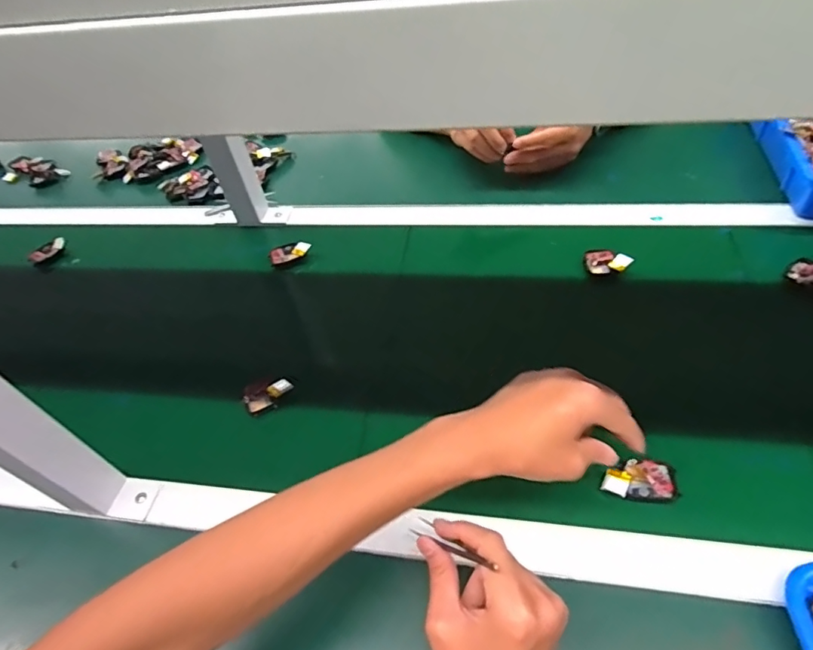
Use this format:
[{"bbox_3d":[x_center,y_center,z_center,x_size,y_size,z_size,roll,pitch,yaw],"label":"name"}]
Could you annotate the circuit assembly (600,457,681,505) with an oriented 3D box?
[{"bbox_3d":[0.203,0.136,0.441,0.062,0.012,0.035,-2,49,5],"label":"circuit assembly"}]

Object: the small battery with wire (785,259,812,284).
[{"bbox_3d":[0.459,-0.054,0.563,0.058,0.011,0.034,33,60,30],"label":"small battery with wire"}]

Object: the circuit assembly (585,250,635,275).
[{"bbox_3d":[0.245,-0.079,0.616,0.047,0.011,0.036,-12,48,-4],"label":"circuit assembly"}]

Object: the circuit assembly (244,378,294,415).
[{"bbox_3d":[-0.153,0.073,0.554,0.050,0.018,0.036,-34,53,-21],"label":"circuit assembly"}]

